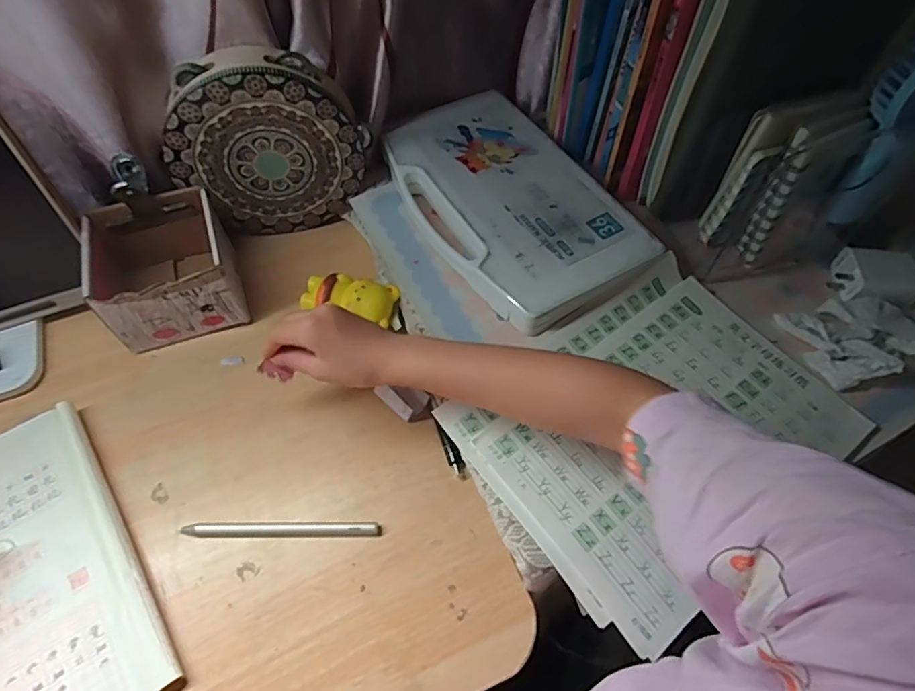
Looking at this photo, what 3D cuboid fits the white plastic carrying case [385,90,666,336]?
[{"bbox_3d":[0.045,-0.143,0.516,0.171,0.030,0.278,-25,61,-16],"label":"white plastic carrying case"}]

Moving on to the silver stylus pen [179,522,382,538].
[{"bbox_3d":[-0.135,0.142,0.406,0.149,0.006,0.011,1,58,0],"label":"silver stylus pen"}]

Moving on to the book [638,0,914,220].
[{"bbox_3d":[0.256,-0.204,0.447,0.152,0.209,0.028,-4,54,-6],"label":"book"}]

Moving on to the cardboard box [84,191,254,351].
[{"bbox_3d":[-0.270,-0.072,0.489,0.116,0.078,0.125,-21,60,-13],"label":"cardboard box"}]

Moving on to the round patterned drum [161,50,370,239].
[{"bbox_3d":[-0.179,-0.188,0.502,0.183,0.162,0.046,-12,58,-8],"label":"round patterned drum"}]

